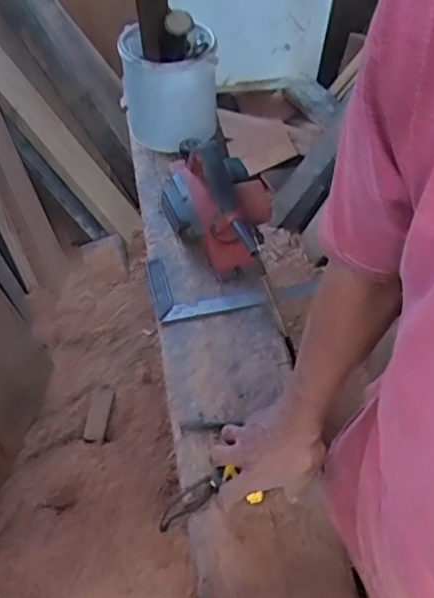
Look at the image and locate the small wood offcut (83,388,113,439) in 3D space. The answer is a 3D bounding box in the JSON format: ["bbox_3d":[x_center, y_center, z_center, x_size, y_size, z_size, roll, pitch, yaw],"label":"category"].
[{"bbox_3d":[-0.215,0.204,1.148,0.038,0.010,0.101,5,50,1],"label":"small wood offcut"}]

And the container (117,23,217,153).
[{"bbox_3d":[-0.087,-0.399,1.196,0.180,0.172,0.157,-3,50,-6],"label":"container"}]

